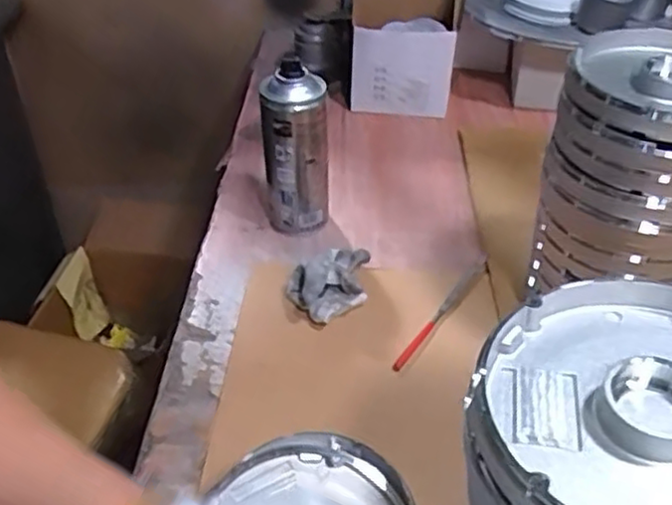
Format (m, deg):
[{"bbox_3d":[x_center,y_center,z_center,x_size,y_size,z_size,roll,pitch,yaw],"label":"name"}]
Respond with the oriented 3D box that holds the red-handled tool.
[{"bbox_3d":[0.097,0.053,0.639,0.013,0.009,0.164,24,44,25],"label":"red-handled tool"}]

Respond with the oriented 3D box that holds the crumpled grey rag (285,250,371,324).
[{"bbox_3d":[-0.004,0.025,0.641,0.076,0.046,0.066,-21,44,-23],"label":"crumpled grey rag"}]

